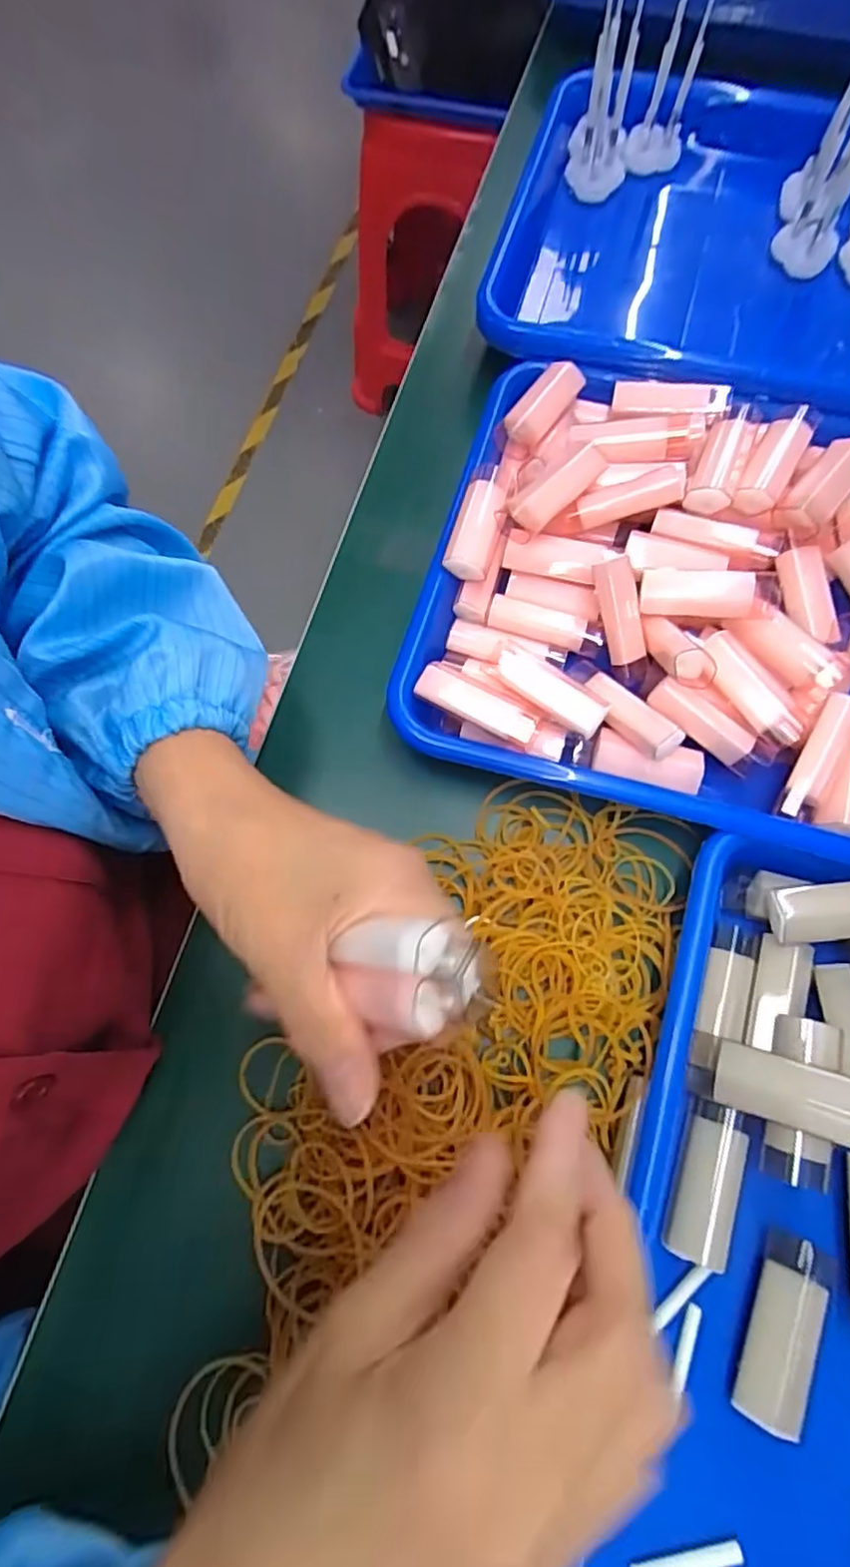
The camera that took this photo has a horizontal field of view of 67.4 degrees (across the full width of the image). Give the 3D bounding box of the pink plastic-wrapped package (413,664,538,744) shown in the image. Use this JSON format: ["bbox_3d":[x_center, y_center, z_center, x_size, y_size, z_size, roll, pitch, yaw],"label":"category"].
[{"bbox_3d":[0.025,-0.037,0.298,0.058,0.008,0.017,25,74,9],"label":"pink plastic-wrapped package"}]

